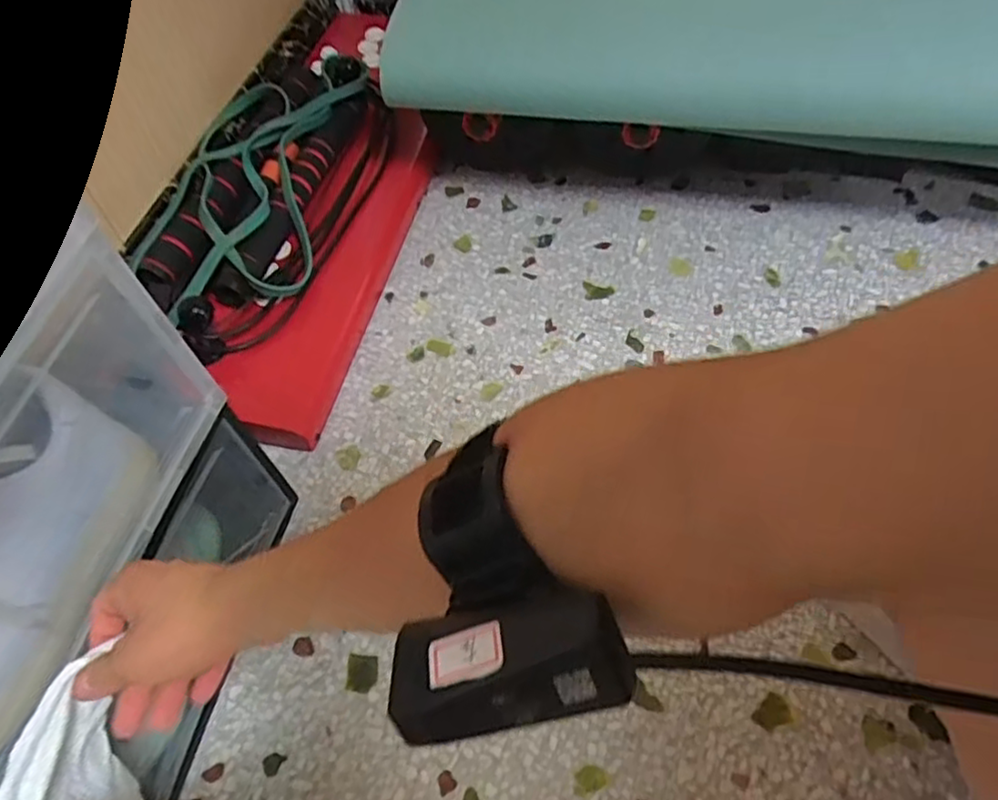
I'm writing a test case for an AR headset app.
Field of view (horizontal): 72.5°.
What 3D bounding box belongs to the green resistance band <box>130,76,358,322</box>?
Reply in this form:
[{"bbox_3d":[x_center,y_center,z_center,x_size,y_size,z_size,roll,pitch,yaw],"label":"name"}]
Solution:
[{"bbox_3d":[-0.298,-0.272,0.836,0.197,0.056,0.463,1,56,6],"label":"green resistance band"}]

